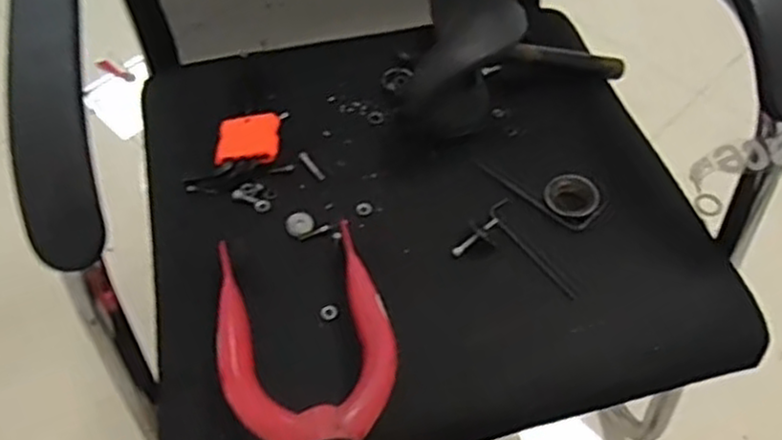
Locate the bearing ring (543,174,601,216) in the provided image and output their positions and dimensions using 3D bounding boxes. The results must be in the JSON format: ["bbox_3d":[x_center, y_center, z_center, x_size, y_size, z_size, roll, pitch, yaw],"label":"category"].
[{"bbox_3d":[0.158,-0.024,0.645,0.048,0.008,0.046,0,56,0],"label":"bearing ring"}]

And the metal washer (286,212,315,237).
[{"bbox_3d":[-0.079,0.004,0.635,0.023,0.006,0.021,0,58,0],"label":"metal washer"}]

